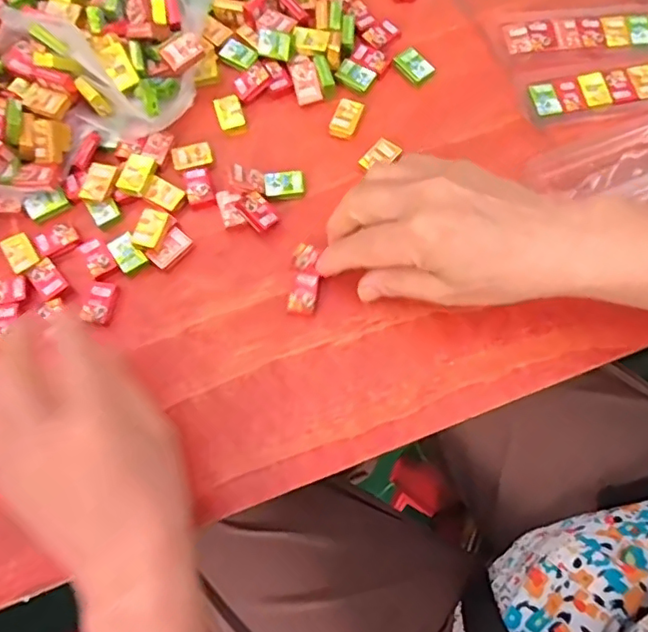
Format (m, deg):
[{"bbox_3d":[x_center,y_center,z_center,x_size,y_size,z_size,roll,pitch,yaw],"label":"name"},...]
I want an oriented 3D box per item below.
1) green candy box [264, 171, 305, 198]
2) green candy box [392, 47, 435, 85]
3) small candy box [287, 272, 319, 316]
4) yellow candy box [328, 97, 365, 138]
[{"bbox_3d":[-0.025,-0.085,0.366,0.025,0.007,0.016,-6,72,0],"label":"green candy box"},{"bbox_3d":[0.063,-0.175,0.395,0.019,0.005,0.026,-37,74,-10],"label":"green candy box"},{"bbox_3d":[-0.012,-0.013,0.343,0.016,0.007,0.026,11,72,5],"label":"small candy box"},{"bbox_3d":[0.015,-0.133,0.384,0.018,0.007,0.026,20,73,8],"label":"yellow candy box"}]

